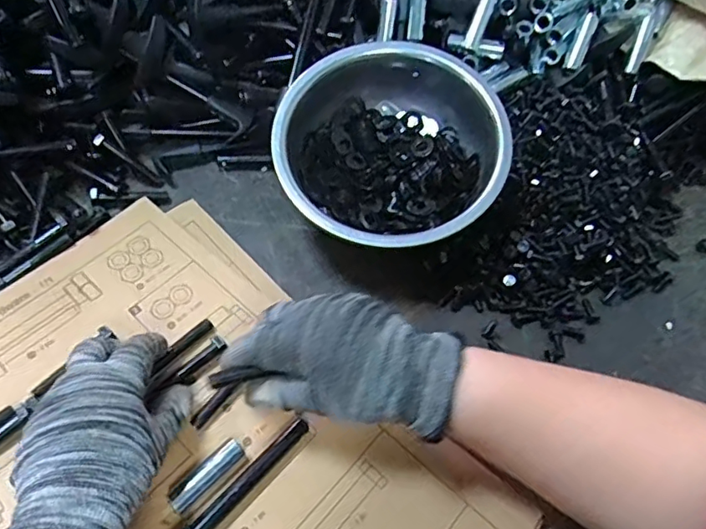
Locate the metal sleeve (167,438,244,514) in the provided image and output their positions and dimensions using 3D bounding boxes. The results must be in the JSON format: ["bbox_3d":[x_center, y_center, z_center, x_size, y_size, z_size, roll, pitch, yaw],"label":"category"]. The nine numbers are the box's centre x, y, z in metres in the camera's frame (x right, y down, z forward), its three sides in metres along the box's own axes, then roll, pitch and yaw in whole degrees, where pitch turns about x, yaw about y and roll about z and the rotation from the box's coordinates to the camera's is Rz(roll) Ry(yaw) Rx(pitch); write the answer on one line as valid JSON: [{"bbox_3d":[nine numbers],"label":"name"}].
[{"bbox_3d":[-0.089,0.129,0.343,0.015,0.010,0.051,40,62,19],"label":"metal sleeve"}]

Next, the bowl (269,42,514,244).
[{"bbox_3d":[0.029,-0.087,0.445,0.174,0.076,0.174,0,68,0],"label":"bowl"}]

